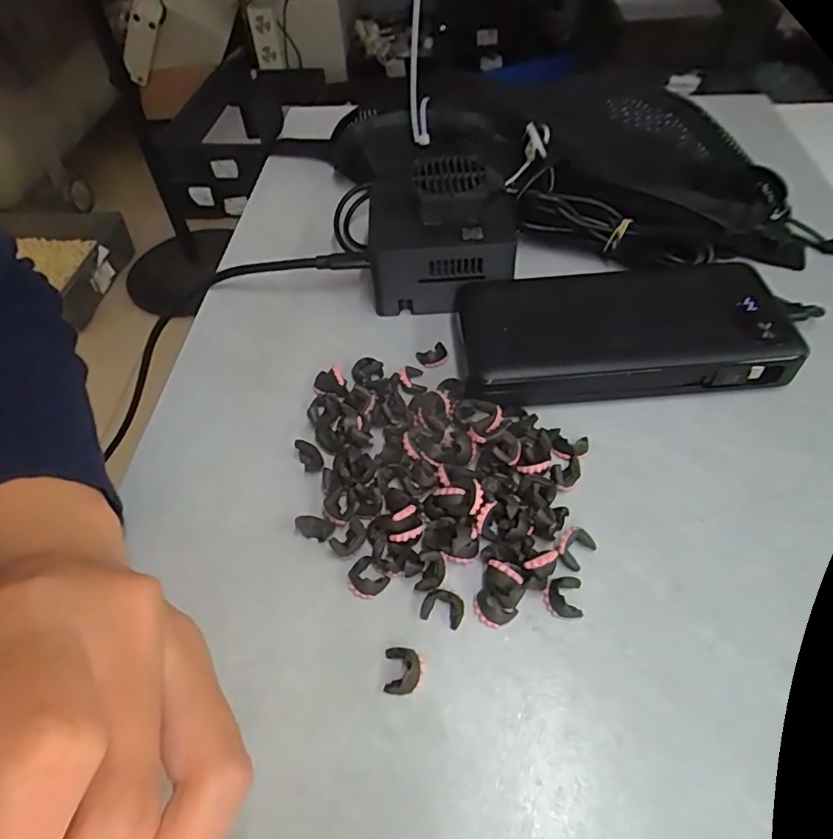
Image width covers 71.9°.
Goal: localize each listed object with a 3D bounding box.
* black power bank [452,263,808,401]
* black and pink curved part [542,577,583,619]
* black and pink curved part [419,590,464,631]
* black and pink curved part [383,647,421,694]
[{"bbox_3d":[0.100,-0.045,0.291,0.153,0.025,0.075,-5,51,0],"label":"black power bank"},{"bbox_3d":[0.056,0.068,0.219,0.014,0.006,0.015,3,51,6],"label":"black and pink curved part"},{"bbox_3d":[0.010,0.072,0.219,0.016,0.006,0.011,15,54,16],"label":"black and pink curved part"},{"bbox_3d":[-0.005,0.090,0.206,0.013,0.006,0.016,-2,51,2],"label":"black and pink curved part"}]

